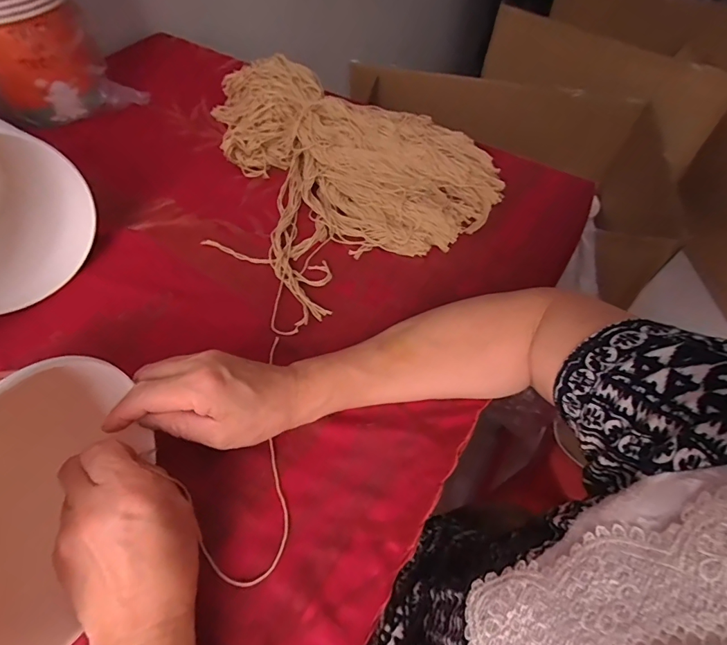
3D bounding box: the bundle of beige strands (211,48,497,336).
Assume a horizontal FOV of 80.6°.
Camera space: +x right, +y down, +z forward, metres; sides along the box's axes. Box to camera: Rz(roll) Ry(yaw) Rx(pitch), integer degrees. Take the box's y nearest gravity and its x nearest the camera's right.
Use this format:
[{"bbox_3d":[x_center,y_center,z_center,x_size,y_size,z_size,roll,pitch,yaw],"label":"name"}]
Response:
[{"bbox_3d":[-0.065,-0.203,0.514,0.322,0.066,0.400,-38,63,-25],"label":"bundle of beige strands"}]

